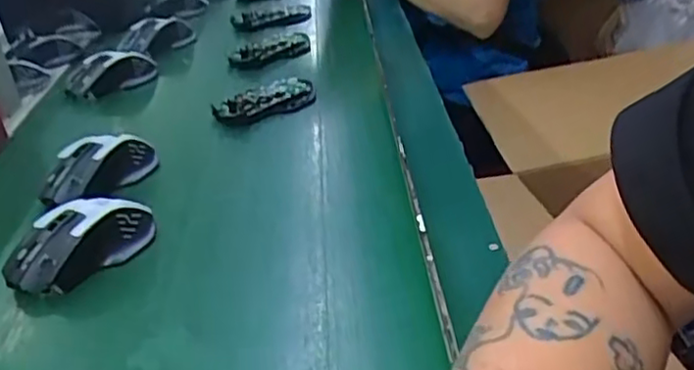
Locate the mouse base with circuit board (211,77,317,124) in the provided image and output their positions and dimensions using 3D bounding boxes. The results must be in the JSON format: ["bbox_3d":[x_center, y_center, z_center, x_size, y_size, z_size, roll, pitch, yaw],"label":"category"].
[{"bbox_3d":[-0.085,-0.087,0.707,0.109,0.021,0.061,-21,34,-23],"label":"mouse base with circuit board"}]

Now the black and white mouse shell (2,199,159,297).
[{"bbox_3d":[-0.194,0.038,0.498,0.113,0.039,0.069,-26,36,-30],"label":"black and white mouse shell"}]

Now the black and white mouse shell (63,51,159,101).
[{"bbox_3d":[-0.281,-0.132,0.807,0.108,0.043,0.062,-26,36,-30],"label":"black and white mouse shell"}]

